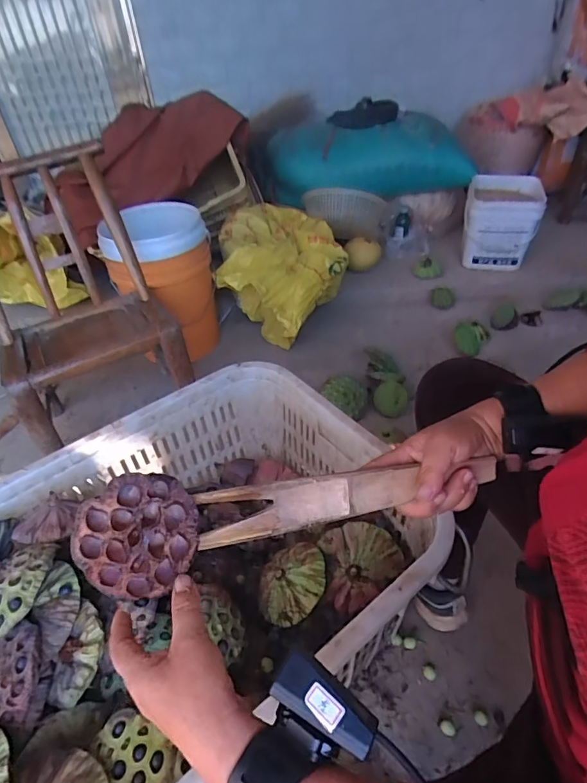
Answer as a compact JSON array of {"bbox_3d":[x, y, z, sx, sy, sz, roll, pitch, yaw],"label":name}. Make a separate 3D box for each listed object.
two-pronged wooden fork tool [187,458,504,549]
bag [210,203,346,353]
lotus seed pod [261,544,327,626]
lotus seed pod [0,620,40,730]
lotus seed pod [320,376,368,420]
[{"bbox_3d":[0.053,0.090,0.427,0.281,0.050,0.028,-8,12,-11],"label":"two-pronged wooden fork tool"},{"bbox_3d":[-0.042,-0.400,1.506,0.440,0.235,0.456,28,50,32],"label":"bag"},{"bbox_3d":[-0.003,0.285,0.676,0.110,0.050,0.110,-6,67,15],"label":"lotus seed pod"},{"bbox_3d":[-0.319,0.319,0.510,0.099,0.045,0.099,-6,65,14],"label":"lotus seed pod"},{"bbox_3d":[0.148,0.012,1.224,0.107,0.102,0.113,-31,47,-28],"label":"lotus seed pod"}]

